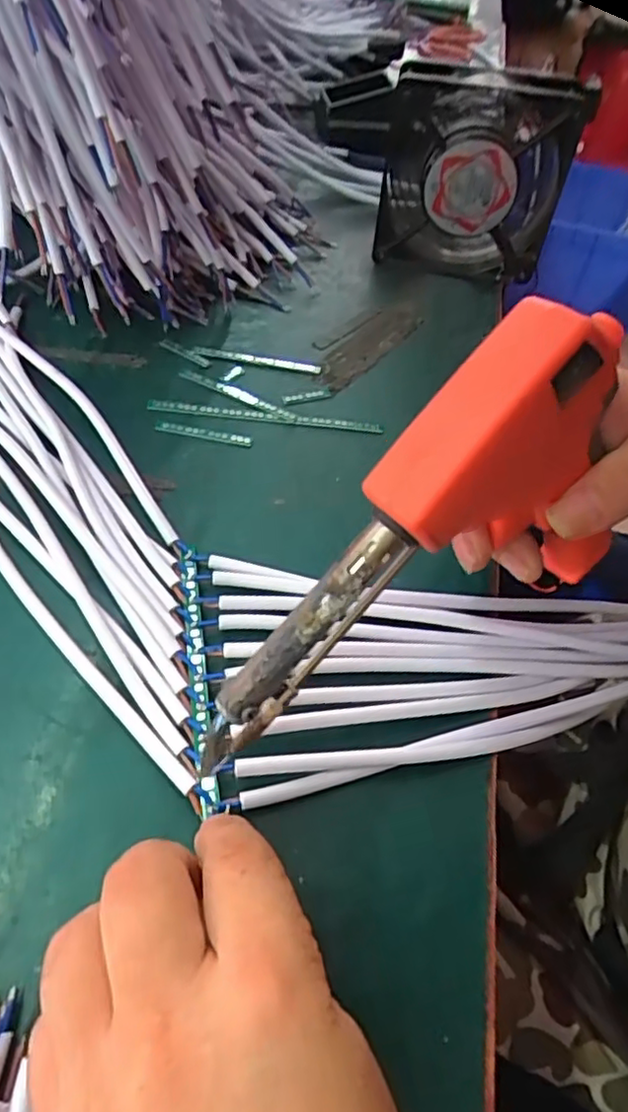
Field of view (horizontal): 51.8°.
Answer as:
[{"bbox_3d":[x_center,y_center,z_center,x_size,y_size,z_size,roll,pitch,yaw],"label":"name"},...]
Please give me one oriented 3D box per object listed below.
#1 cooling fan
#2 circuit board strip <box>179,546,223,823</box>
[{"bbox_3d":[0.109,-0.260,0.445,0.123,0.121,0.047,7,52,1],"label":"cooling fan"},{"bbox_3d":[-0.049,0.043,0.268,0.008,0.005,0.124,-6,51,-9],"label":"circuit board strip"}]

